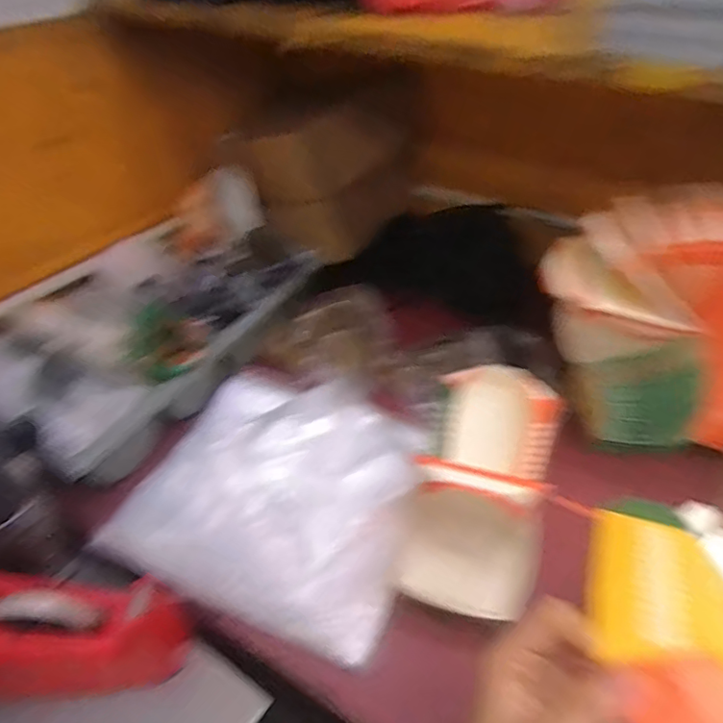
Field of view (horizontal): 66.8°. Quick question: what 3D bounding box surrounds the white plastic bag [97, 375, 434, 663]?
[{"bbox_3d":[-0.087,0.140,0.631,0.310,0.046,0.290,15,43,18],"label":"white plastic bag"}]

